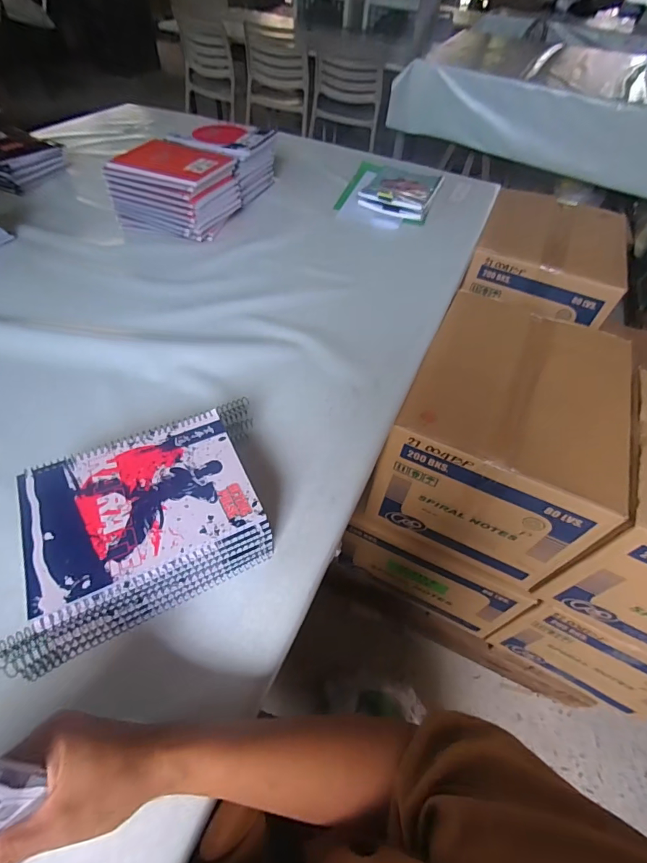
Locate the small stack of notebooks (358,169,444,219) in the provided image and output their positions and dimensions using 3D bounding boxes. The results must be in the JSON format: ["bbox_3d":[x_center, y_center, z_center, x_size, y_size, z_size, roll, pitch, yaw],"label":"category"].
[{"bbox_3d":[0.183,-0.581,0.994,0.171,0.034,0.222,18,52,9],"label":"small stack of notebooks"}]

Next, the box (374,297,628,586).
[{"bbox_3d":[0.321,0.008,0.773,0.318,0.302,0.376,24,53,13],"label":"box"}]

